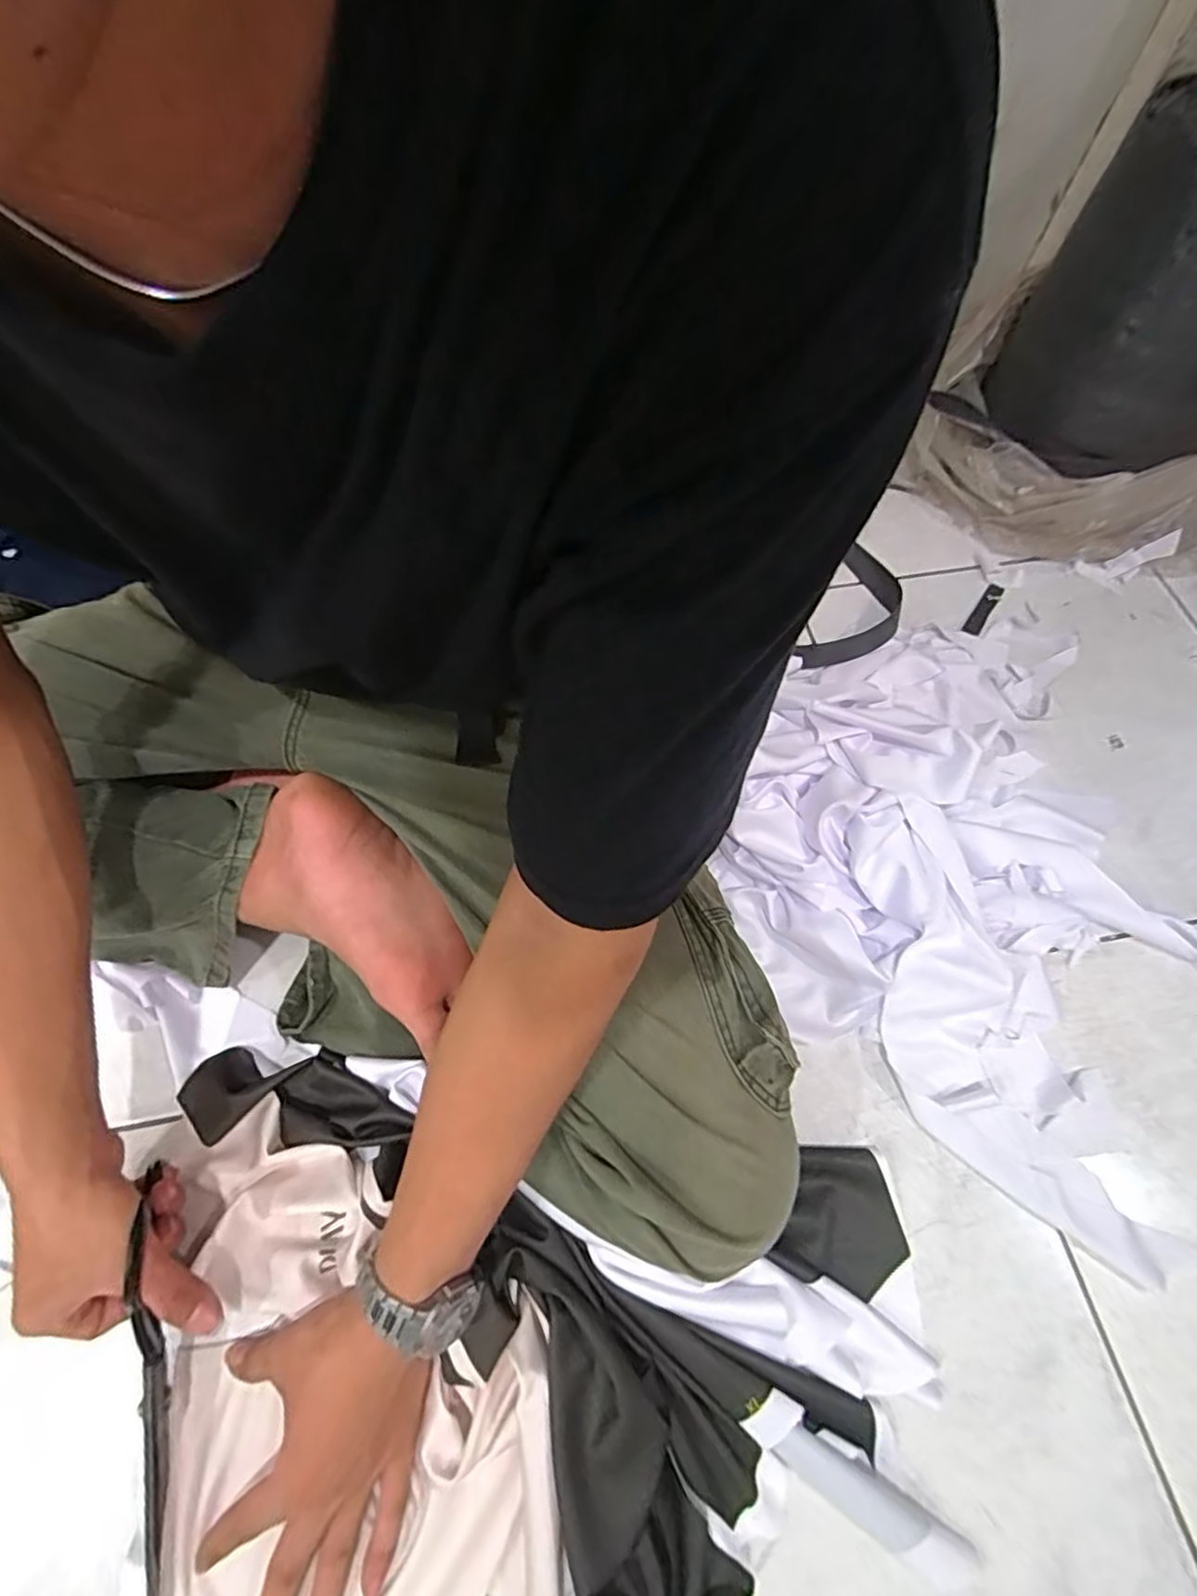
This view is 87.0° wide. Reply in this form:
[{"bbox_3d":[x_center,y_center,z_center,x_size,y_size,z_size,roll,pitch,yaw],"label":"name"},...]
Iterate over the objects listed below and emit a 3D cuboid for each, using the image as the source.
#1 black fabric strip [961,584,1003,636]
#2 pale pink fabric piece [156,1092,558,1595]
[{"bbox_3d":[0.405,-0.196,0.663,0.017,0.011,0.085,34,69,14],"label":"black fabric strip"},{"bbox_3d":[-0.146,0.336,0.373,0.226,0.051,0.281,-7,65,-4],"label":"pale pink fabric piece"}]

